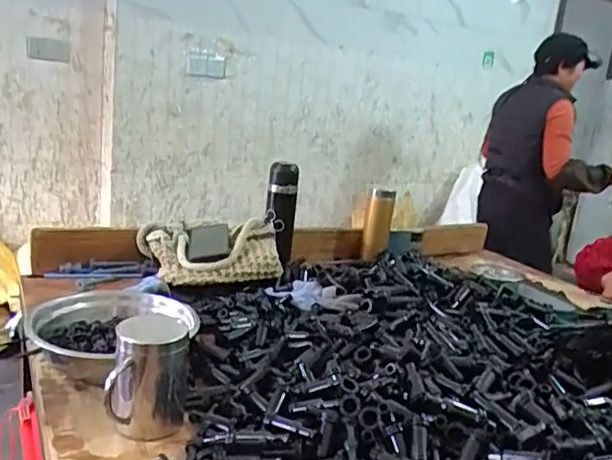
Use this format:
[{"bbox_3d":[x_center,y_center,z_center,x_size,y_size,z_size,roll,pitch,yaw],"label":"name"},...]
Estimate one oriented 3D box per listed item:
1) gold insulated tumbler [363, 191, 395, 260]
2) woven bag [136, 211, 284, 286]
[{"bbox_3d":[0.173,-0.015,1.420,0.064,0.166,0.064,7,14,6],"label":"gold insulated tumbler"},{"bbox_3d":[-0.175,0.032,1.153,0.289,0.075,0.203,1,15,-19],"label":"woven bag"}]

